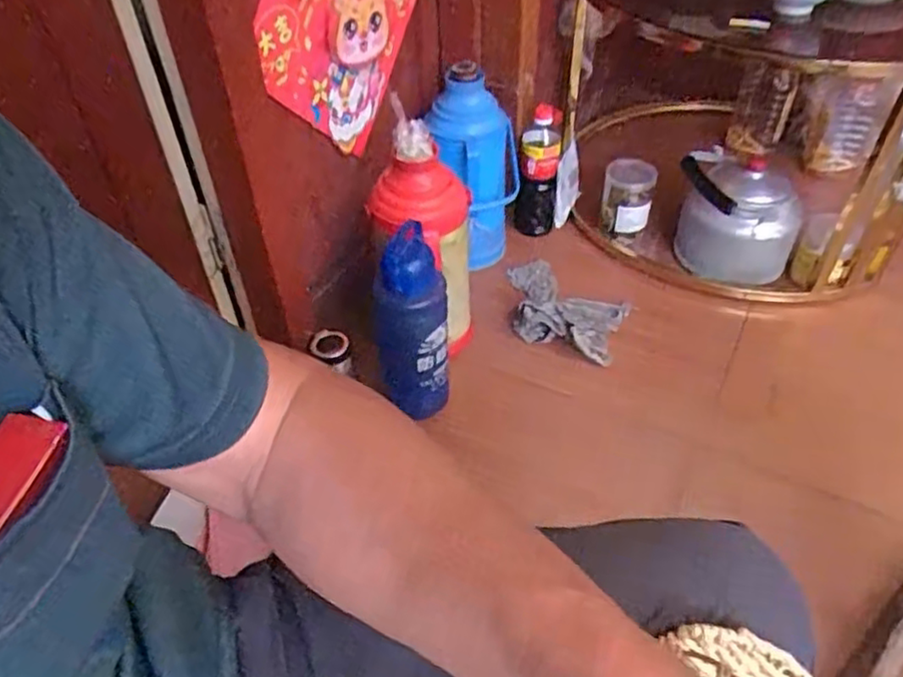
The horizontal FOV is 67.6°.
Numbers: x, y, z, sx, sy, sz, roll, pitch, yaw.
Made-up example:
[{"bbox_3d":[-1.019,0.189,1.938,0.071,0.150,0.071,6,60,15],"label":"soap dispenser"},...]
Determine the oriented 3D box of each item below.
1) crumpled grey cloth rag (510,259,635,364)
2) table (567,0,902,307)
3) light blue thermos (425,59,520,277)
[{"bbox_3d":[0.204,-0.077,1.242,0.235,0.055,0.215,17,47,19],"label":"crumpled grey cloth rag"},{"bbox_3d":[0.564,-0.498,1.343,0.625,0.518,0.725,6,44,8],"label":"table"},{"bbox_3d":[0.038,-0.294,1.236,0.119,0.367,0.127,-25,48,-23],"label":"light blue thermos"}]

